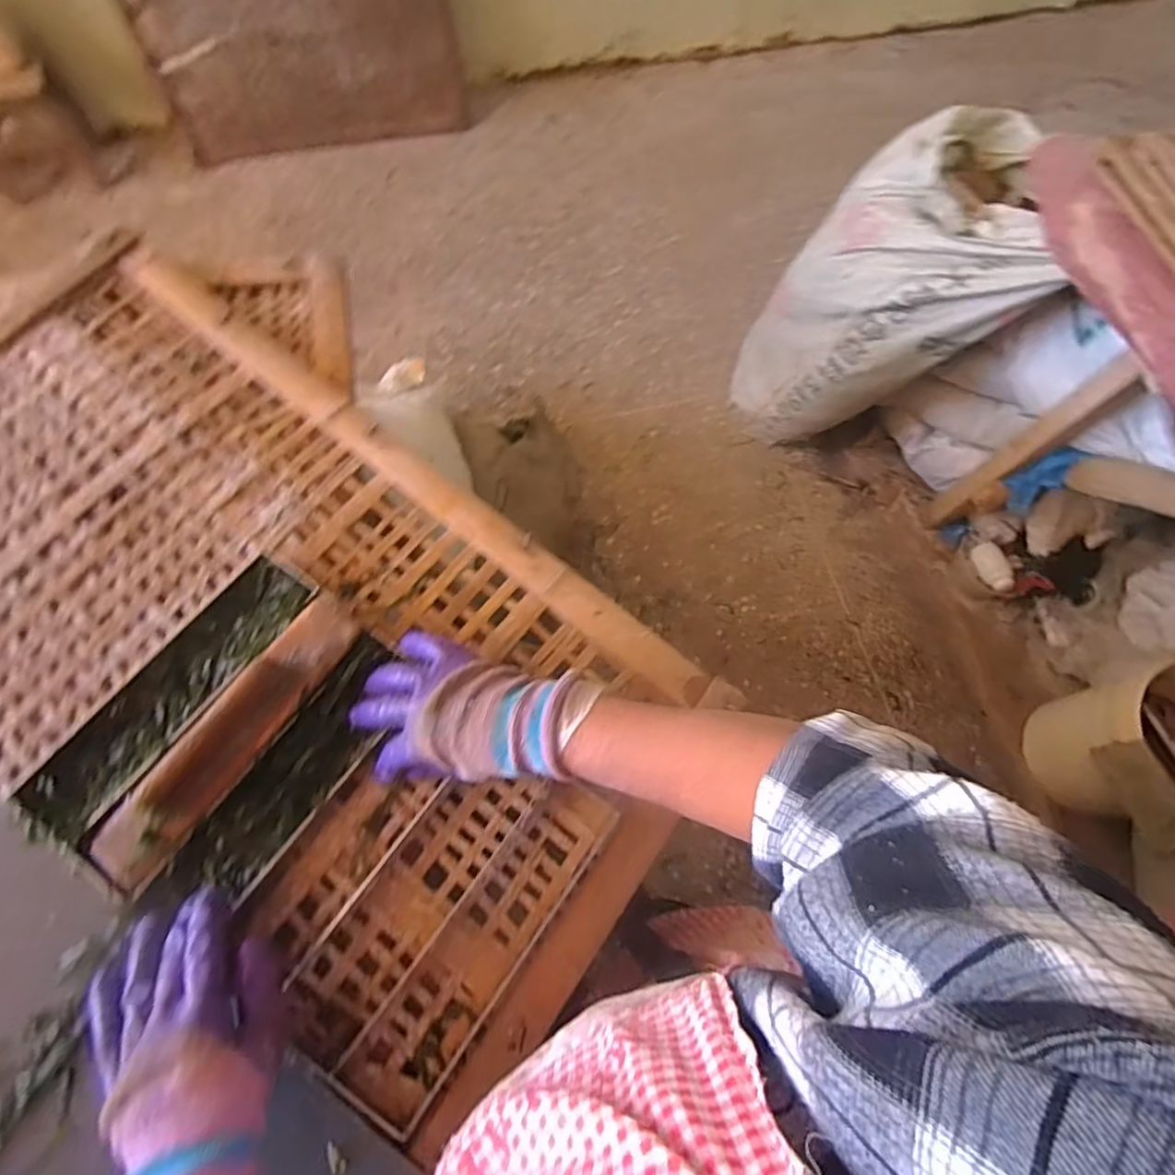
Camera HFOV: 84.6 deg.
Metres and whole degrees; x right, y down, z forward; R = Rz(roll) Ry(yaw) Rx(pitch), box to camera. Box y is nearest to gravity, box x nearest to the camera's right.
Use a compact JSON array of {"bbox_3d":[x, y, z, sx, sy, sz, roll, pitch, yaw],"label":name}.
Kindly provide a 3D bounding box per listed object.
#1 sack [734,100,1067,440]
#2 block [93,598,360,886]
[{"bbox_3d":[0.588,-0.584,1.380,0.393,0.598,0.338,13,70,2],"label":"sack"},{"bbox_3d":[-0.260,0.105,0.475,0.052,0.026,0.232,33,72,9],"label":"block"}]

